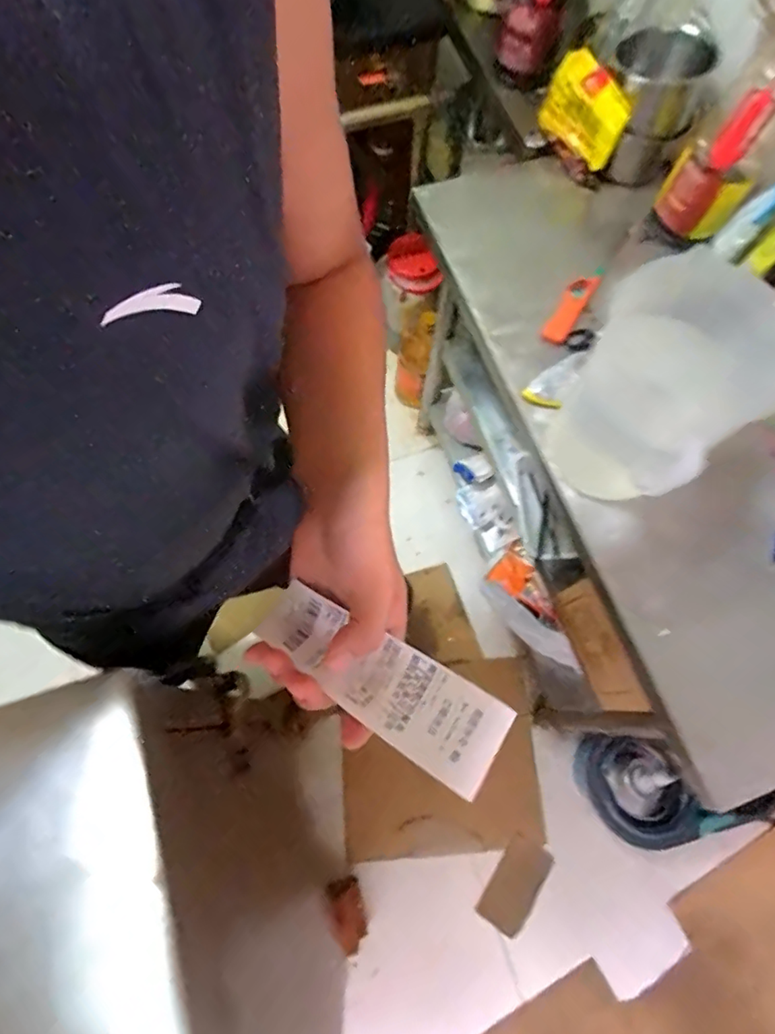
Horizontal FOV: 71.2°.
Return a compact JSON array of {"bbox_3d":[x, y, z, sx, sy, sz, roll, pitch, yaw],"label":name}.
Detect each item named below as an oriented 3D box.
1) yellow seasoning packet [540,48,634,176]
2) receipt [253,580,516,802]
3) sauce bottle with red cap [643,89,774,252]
[{"bbox_3d":[0.316,-0.654,0.870,0.027,0.106,0.171,-22,72,-25],"label":"yellow seasoning packet"},{"bbox_3d":[-0.011,0.099,0.344,0.175,0.009,0.053,26,74,27],"label":"receipt"},{"bbox_3d":[0.480,-0.513,0.802,0.090,0.214,0.088,2,71,-2],"label":"sauce bottle with red cap"}]

